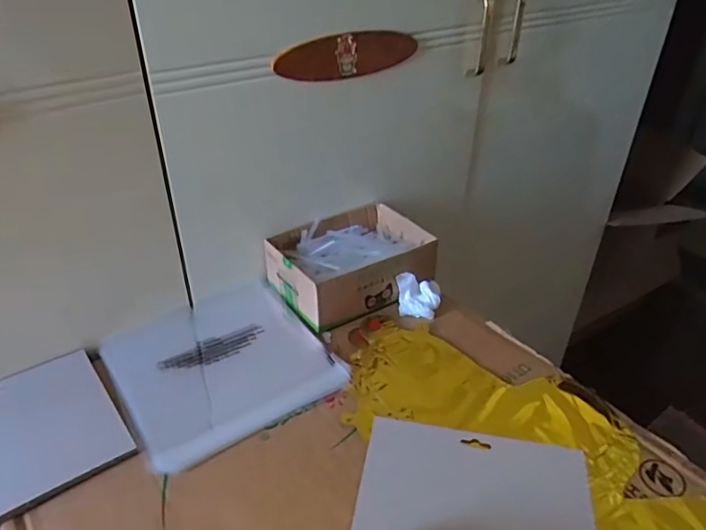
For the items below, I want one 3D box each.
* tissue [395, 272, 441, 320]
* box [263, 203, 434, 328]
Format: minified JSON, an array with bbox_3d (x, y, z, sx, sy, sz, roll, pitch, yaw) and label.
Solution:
[{"bbox_3d":[0.081,0.033,0.665,0.053,0.034,0.052,2,35,0],"label":"tissue"},{"bbox_3d":[-0.001,-0.006,0.693,0.192,0.061,0.142,-17,39,-25],"label":"box"}]

